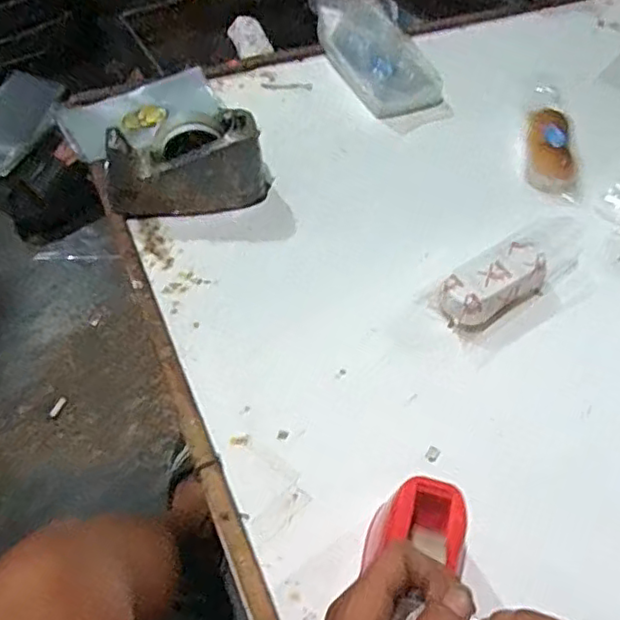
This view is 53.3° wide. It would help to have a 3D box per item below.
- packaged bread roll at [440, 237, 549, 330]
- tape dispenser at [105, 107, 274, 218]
[{"bbox_3d":[0.222,-0.036,0.751,0.145,0.047,0.073,-28,62,-23],"label":"packaged bread roll"},{"bbox_3d":[-0.159,-0.186,0.802,0.219,0.111,0.071,-14,57,-14],"label":"tape dispenser"}]

